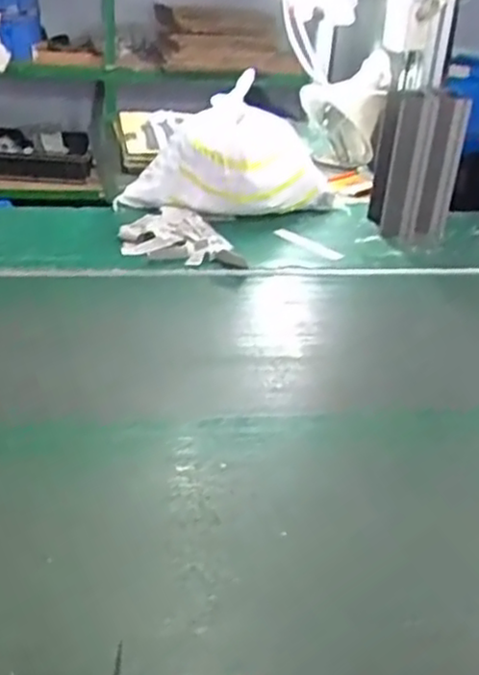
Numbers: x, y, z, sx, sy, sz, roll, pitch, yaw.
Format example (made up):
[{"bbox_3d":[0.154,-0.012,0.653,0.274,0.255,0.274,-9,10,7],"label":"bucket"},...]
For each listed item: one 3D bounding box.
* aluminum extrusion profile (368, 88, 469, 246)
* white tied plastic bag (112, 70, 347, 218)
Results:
[{"bbox_3d":[0.294,-0.289,1.242,0.138,0.241,0.081,7,28,4],"label":"aluminum extrusion profile"},{"bbox_3d":[-0.008,-0.337,1.338,0.312,0.209,0.256,20,32,26],"label":"white tied plastic bag"}]

